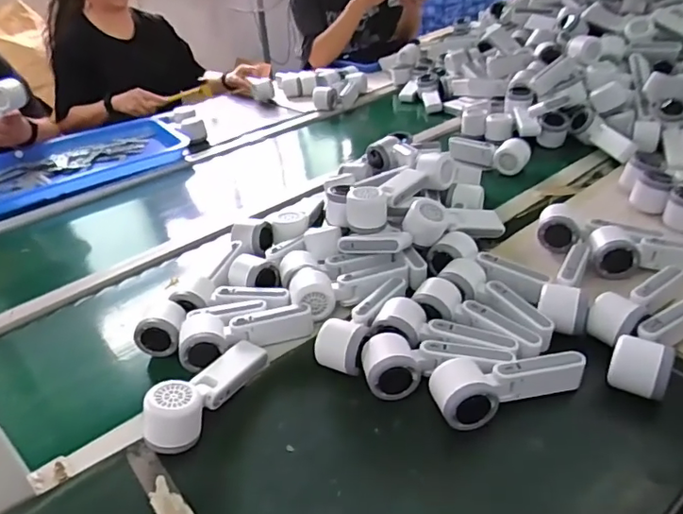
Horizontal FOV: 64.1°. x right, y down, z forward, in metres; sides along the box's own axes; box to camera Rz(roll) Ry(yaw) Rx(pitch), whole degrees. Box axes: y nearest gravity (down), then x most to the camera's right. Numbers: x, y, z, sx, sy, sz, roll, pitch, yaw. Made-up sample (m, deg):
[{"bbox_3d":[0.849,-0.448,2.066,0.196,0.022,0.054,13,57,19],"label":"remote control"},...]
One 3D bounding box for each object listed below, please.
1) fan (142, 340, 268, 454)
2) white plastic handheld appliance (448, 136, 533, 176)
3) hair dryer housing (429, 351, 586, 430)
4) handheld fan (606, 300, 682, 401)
[{"bbox_3d":[-0.151,0.143,0.615,0.050,0.059,0.168,14,38,27],"label":"fan"},{"bbox_3d":[0.283,-0.206,1.063,0.171,0.051,0.049,19,41,32],"label":"white plastic handheld appliance"},{"bbox_3d":[0.179,0.135,0.590,0.165,0.048,0.057,-14,34,-12],"label":"hair dryer housing"},{"bbox_3d":[0.353,0.096,0.611,0.056,0.065,0.155,22,43,36],"label":"handheld fan"}]

